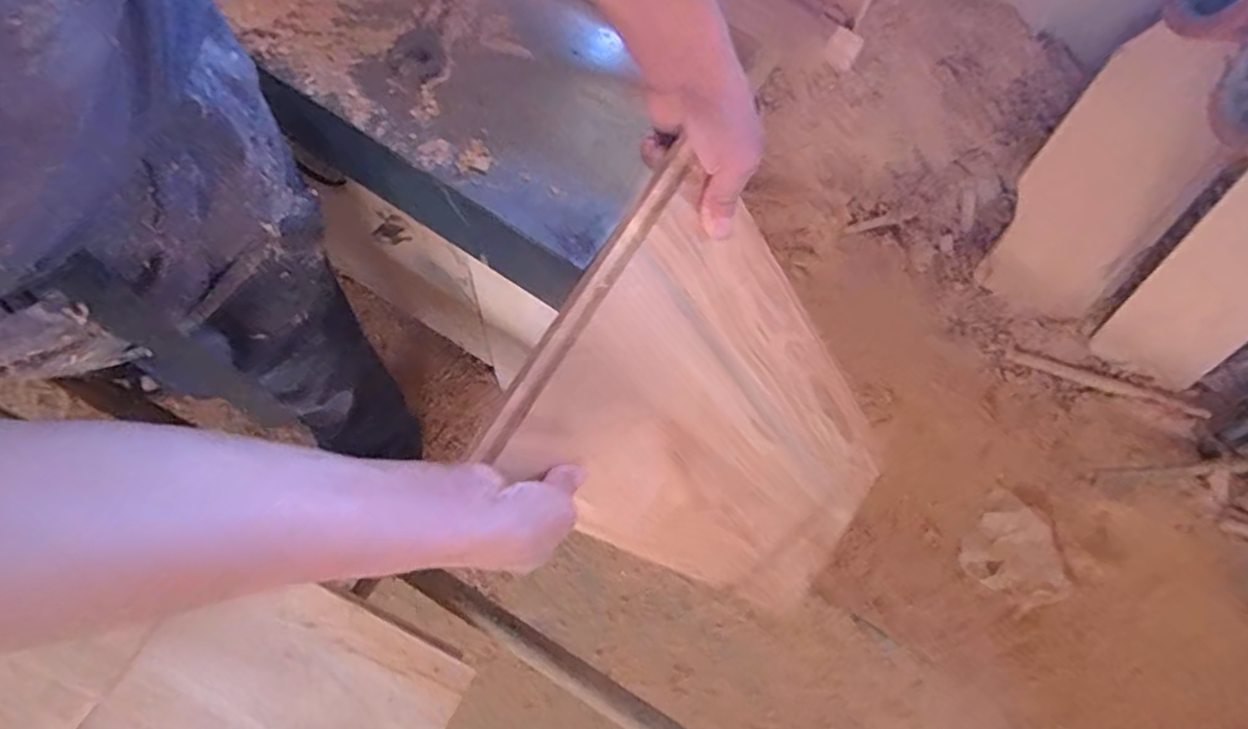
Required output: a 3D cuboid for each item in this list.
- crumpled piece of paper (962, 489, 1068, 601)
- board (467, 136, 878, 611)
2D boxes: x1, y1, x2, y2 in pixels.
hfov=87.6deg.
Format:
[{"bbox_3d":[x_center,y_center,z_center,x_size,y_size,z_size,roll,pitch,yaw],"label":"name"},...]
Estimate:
[{"bbox_3d":[0.763,0.367,1.255,0.180,0.013,0.190,41,72,9],"label":"crumpled piece of paper"},{"bbox_3d":[0.138,0.102,0.696,0.017,0.686,0.271,29,82,39],"label":"board"}]

